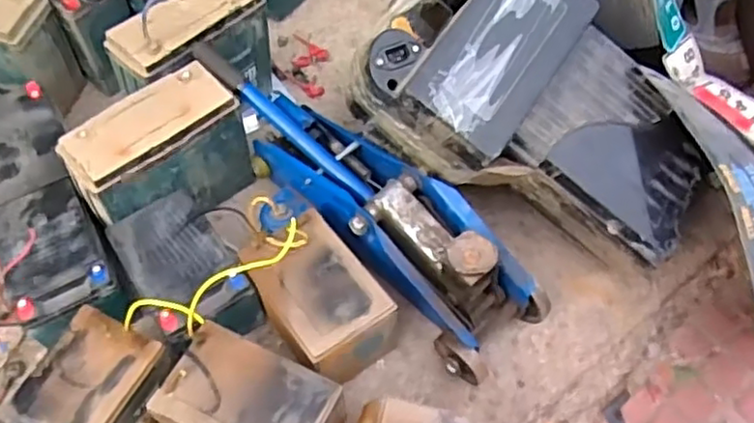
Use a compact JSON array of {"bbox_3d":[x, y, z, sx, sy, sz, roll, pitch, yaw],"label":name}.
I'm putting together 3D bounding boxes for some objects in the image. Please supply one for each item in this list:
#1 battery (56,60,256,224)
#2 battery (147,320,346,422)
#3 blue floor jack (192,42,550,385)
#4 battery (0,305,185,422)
[{"bbox_3d":[-0.241,-0.056,0.766,0.086,0.144,0.184,37,63,26],"label":"battery"},{"bbox_3d":[-0.115,0.196,0.646,0.156,0.106,0.101,20,57,17],"label":"battery"},{"bbox_3d":[-0.023,-0.020,0.739,0.434,0.134,0.128,38,64,26],"label":"blue floor jack"},{"bbox_3d":[-0.273,0.190,0.661,0.105,0.107,0.153,22,58,18],"label":"battery"}]

